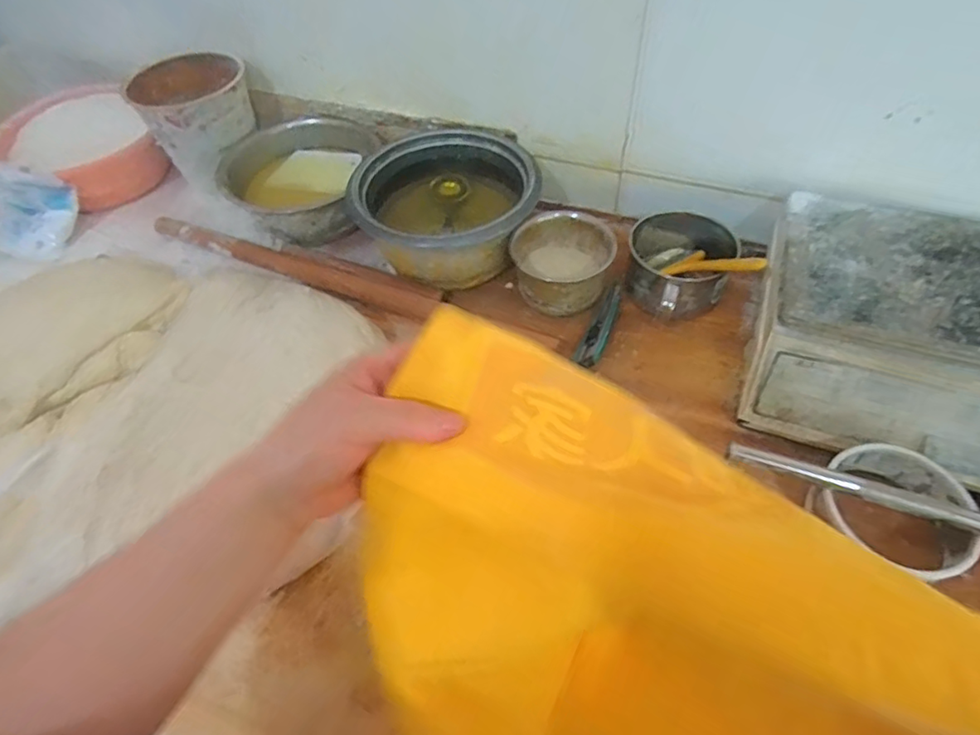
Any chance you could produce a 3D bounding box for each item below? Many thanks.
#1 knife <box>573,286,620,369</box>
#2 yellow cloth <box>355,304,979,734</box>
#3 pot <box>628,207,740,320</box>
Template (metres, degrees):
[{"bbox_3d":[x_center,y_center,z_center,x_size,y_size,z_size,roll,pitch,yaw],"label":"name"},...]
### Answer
[{"bbox_3d":[0.141,-0.055,0.708,0.028,0.015,0.139,20,58,18],"label":"knife"},{"bbox_3d":[0.102,0.195,0.328,0.422,0.296,0.231,29,61,23],"label":"yellow cloth"},{"bbox_3d":[0.233,-0.136,0.725,0.133,0.092,0.132,-2,54,3],"label":"pot"}]

